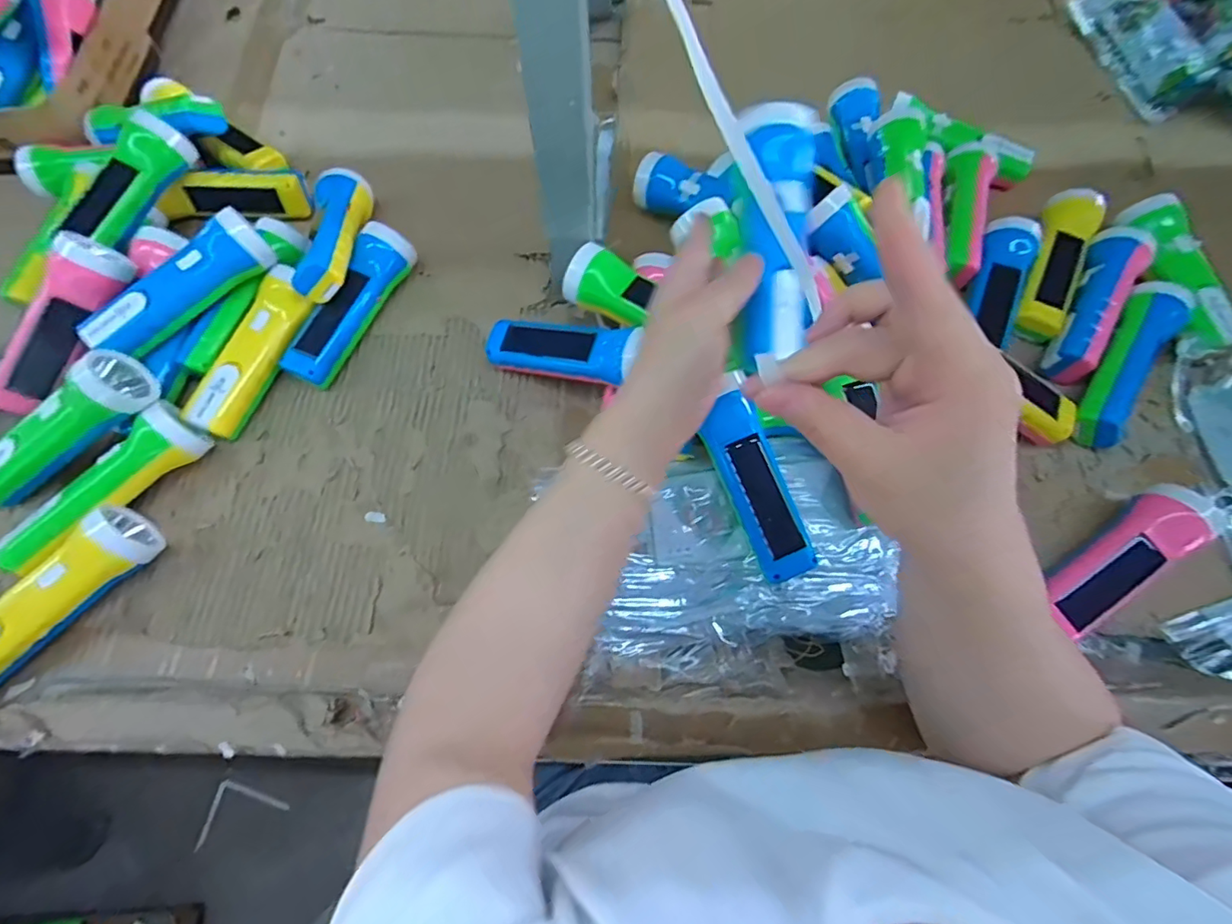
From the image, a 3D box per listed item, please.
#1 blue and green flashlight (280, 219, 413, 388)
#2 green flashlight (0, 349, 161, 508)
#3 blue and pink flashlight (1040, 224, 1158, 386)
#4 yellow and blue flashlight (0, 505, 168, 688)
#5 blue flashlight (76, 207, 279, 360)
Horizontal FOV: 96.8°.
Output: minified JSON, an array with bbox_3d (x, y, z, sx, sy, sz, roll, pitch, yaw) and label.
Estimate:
[{"bbox_3d":[-0.258,-0.148,0.523,0.053,0.053,0.168,27,72,10],"label":"blue and green flashlight"},{"bbox_3d":[-0.468,-0.023,0.457,0.168,0.053,0.051,-37,75,5],"label":"green flashlight"},{"bbox_3d":[0.448,-0.149,0.514,0.051,0.042,0.170,34,71,13],"label":"blue and pink flashlight"},{"bbox_3d":[-0.441,0.111,0.424,0.056,0.049,0.163,35,73,13],"label":"yellow and blue flashlight"},{"bbox_3d":[-0.377,-0.150,0.470,0.161,0.048,0.044,-42,74,-16],"label":"blue flashlight"}]

